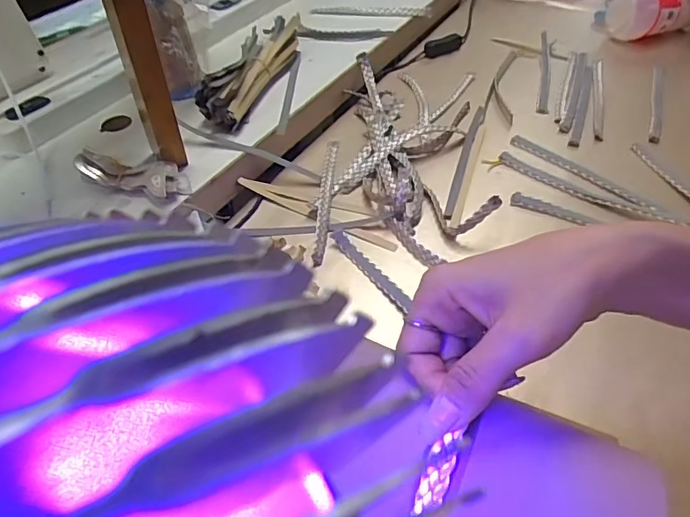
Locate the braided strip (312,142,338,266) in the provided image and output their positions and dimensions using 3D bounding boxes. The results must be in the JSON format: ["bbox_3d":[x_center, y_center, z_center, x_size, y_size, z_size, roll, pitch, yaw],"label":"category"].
[{"bbox_3d":[-0.020,-0.069,0.520,0.013,0.008,0.192,1,47,4],"label":"braided strip"}]

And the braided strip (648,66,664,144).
[{"bbox_3d":[0.392,-0.202,0.618,0.013,0.010,0.206,18,50,19],"label":"braided strip"}]

